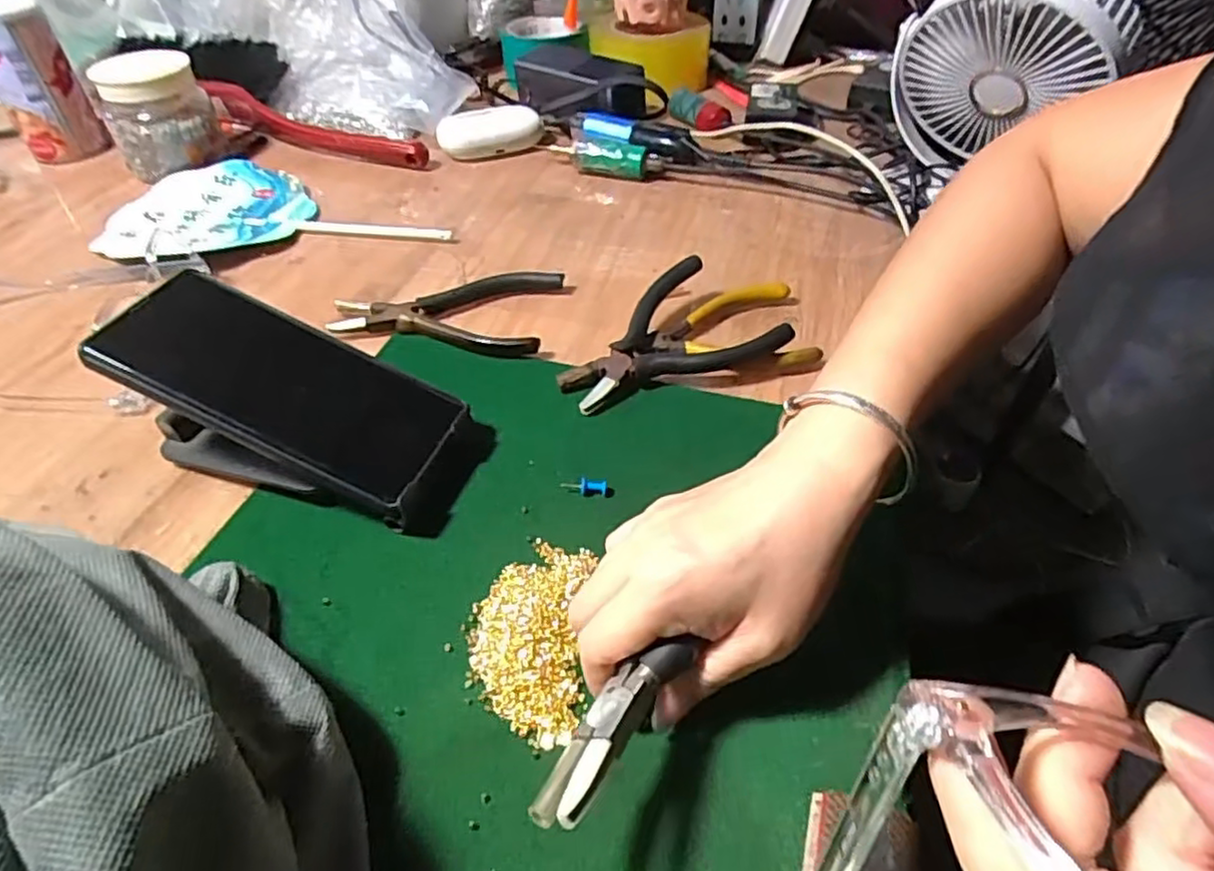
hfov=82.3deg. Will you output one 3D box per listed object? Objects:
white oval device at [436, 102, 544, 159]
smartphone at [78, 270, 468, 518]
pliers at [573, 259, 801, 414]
[{"bbox_3d":[-0.105,-0.274,0.630,0.091,0.032,0.038,-15,47,-13],"label":"white oval device"},{"bbox_3d":[-0.156,-0.026,0.338,0.159,0.012,0.075,27,48,-2],"label":"smartphone"},{"bbox_3d":[0.034,-0.063,0.421,0.126,0.032,0.085,-14,46,-13],"label":"pliers"}]

